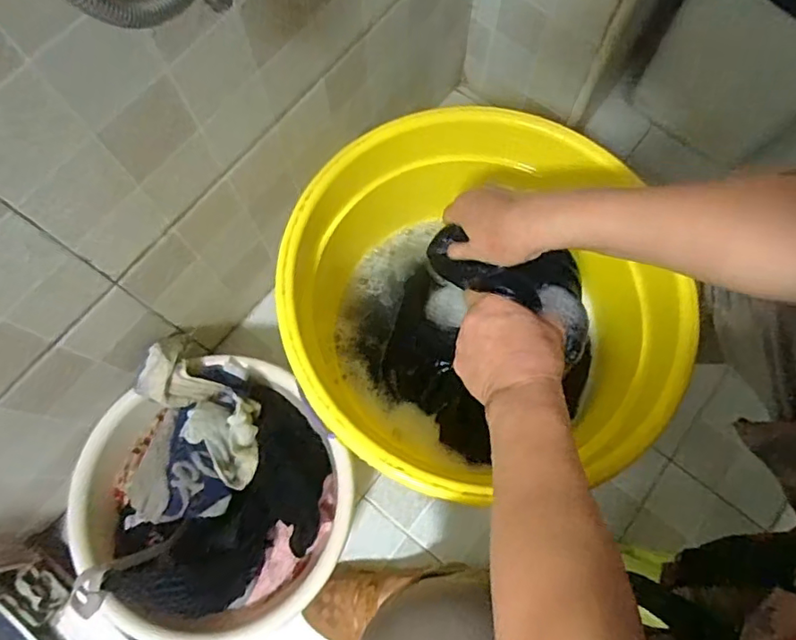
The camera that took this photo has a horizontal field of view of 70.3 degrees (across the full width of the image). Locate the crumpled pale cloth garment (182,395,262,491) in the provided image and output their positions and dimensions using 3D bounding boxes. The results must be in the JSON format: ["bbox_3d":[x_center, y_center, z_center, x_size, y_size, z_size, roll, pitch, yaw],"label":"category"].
[{"bbox_3d":[-0.205,0.137,0.651,0.078,0.075,0.103,5,73,2],"label":"crumpled pale cloth garment"}]

